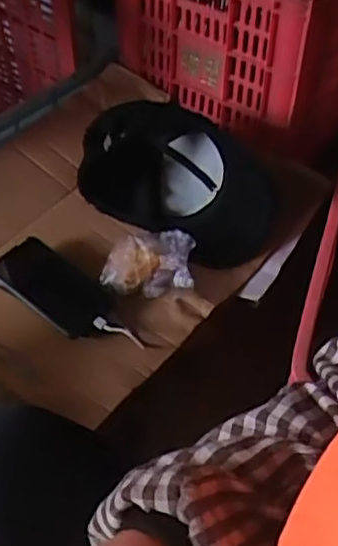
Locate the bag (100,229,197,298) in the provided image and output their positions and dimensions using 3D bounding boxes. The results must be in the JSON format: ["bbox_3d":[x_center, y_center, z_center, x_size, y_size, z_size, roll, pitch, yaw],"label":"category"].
[{"bbox_3d":[-0.021,-0.019,0.835,0.111,0.071,0.098,9,49,7],"label":"bag"}]

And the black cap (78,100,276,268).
[{"bbox_3d":[0.010,-0.132,0.896,0.247,0.139,0.143,32,55,24],"label":"black cap"}]

